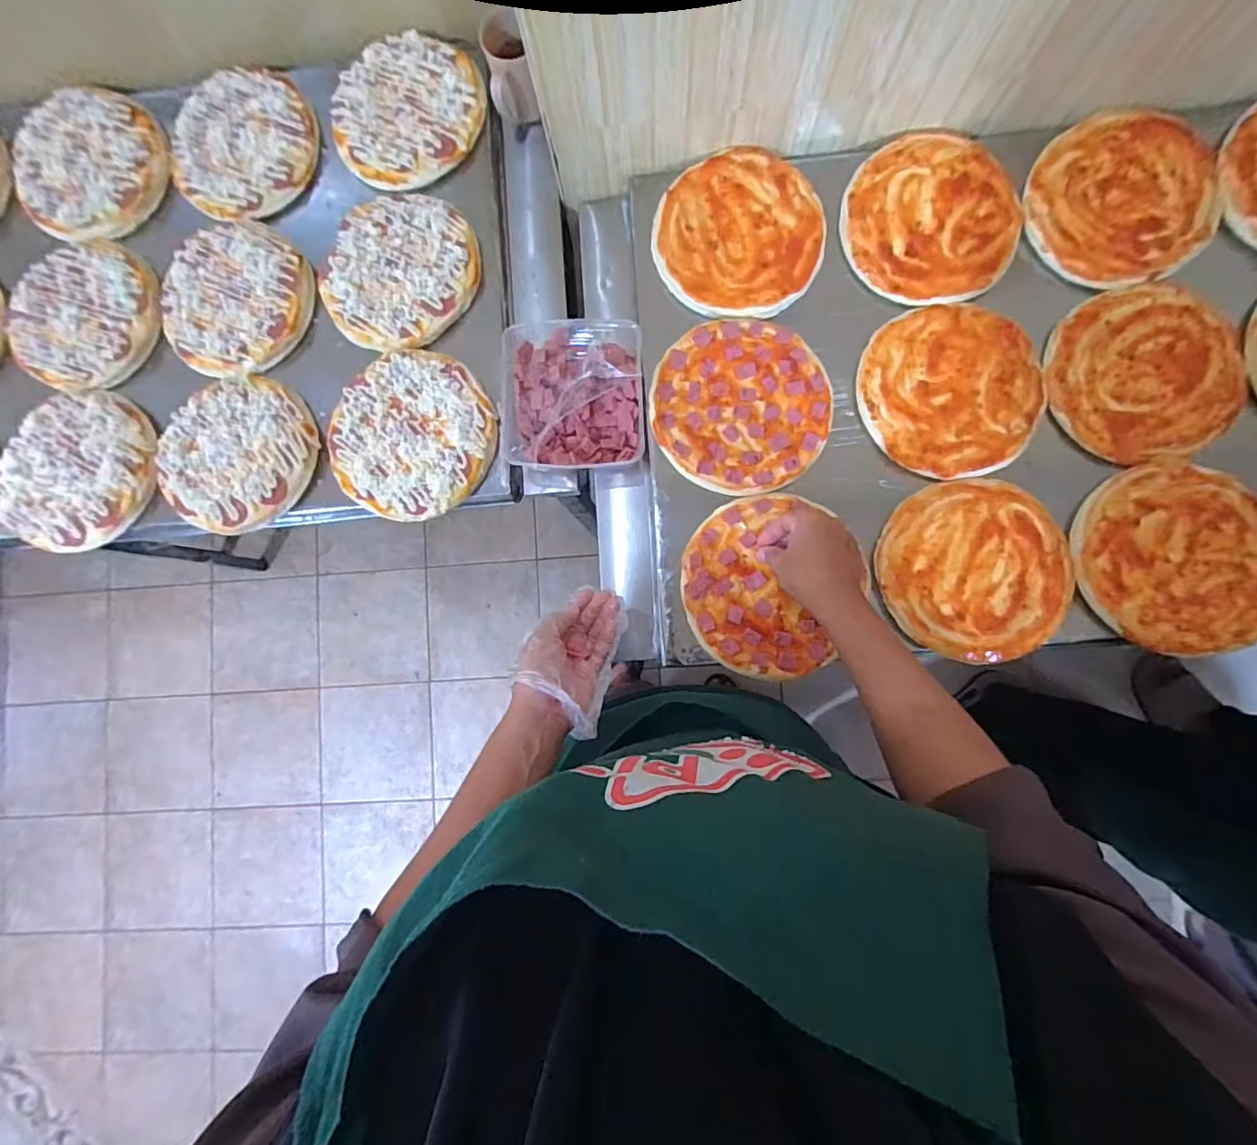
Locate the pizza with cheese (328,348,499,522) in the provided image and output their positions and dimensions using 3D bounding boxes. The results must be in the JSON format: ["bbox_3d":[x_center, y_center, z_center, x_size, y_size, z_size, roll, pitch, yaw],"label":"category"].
[{"bbox_3d":[-0.256,-0.163,0.640,0.194,0.016,0.192,0,86,5],"label":"pizza with cheese"}]

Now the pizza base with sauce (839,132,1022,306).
[{"bbox_3d":[0.350,-0.410,0.627,0.185,0.011,0.193,0,86,5],"label":"pizza base with sauce"}]

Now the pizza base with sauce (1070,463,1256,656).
[{"bbox_3d":[0.587,-0.015,0.579,0.191,0.024,0.197,-5,86,5],"label":"pizza base with sauce"}]

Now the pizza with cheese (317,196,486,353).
[{"bbox_3d":[-0.279,-0.369,0.665,0.180,0.015,0.190,0,86,5],"label":"pizza with cheese"}]

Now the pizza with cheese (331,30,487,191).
[{"bbox_3d":[-0.280,-0.581,0.684,0.186,0.010,0.192,0,86,5],"label":"pizza with cheese"}]

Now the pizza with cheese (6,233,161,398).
[{"bbox_3d":[-0.718,-0.341,0.704,0.214,0.013,0.194,27,89,6],"label":"pizza with cheese"}]

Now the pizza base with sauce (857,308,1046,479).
[{"bbox_3d":[0.365,-0.206,0.614,0.190,0.010,0.191,0,86,5],"label":"pizza base with sauce"}]

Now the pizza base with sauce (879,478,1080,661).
[{"bbox_3d":[0.378,-0.002,0.592,0.190,0.014,0.195,0,86,5],"label":"pizza base with sauce"}]

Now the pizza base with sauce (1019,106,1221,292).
[{"bbox_3d":[0.552,-0.420,0.610,0.188,0.019,0.191,0,86,5],"label":"pizza base with sauce"}]

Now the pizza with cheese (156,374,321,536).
[{"bbox_3d":[-0.480,-0.148,0.659,0.192,0.033,0.186,0,86,5],"label":"pizza with cheese"}]

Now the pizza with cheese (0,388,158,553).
[{"bbox_3d":[-0.693,-0.129,0.680,0.185,0.027,0.200,0,86,5],"label":"pizza with cheese"}]

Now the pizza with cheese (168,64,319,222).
[{"bbox_3d":[-0.509,-0.566,0.715,0.192,0.020,0.194,0,86,5],"label":"pizza with cheese"}]

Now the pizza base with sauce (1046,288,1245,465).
[{"bbox_3d":[0.570,-0.222,0.599,0.183,0.019,0.190,0,86,5],"label":"pizza base with sauce"}]

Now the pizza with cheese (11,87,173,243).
[{"bbox_3d":[-0.727,-0.546,0.727,0.213,0.020,0.198,0,86,5],"label":"pizza with cheese"}]

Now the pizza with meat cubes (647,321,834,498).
[{"bbox_3d":[0.129,-0.191,0.624,0.194,0.019,0.199,0,86,5],"label":"pizza with meat cubes"}]

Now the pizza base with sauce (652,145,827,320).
[{"bbox_3d":[0.129,-0.396,0.639,0.190,0.017,0.191,0,86,5],"label":"pizza base with sauce"}]

